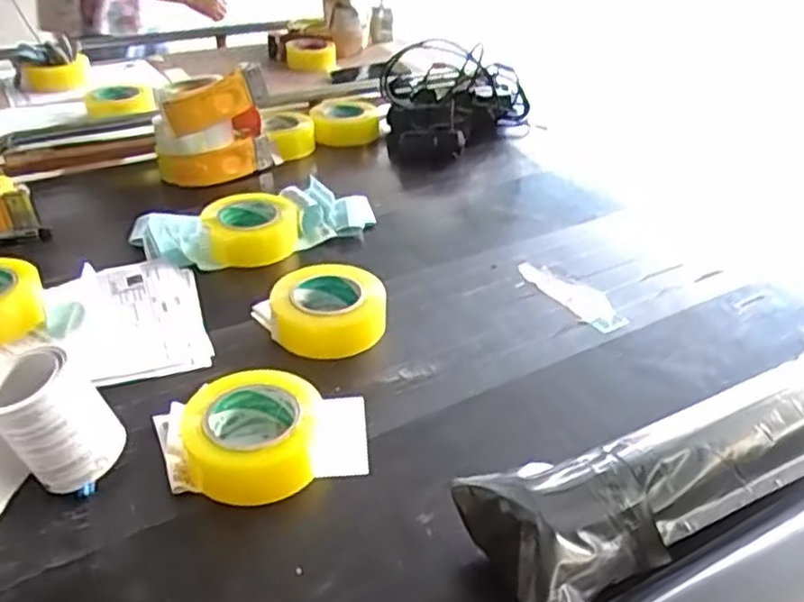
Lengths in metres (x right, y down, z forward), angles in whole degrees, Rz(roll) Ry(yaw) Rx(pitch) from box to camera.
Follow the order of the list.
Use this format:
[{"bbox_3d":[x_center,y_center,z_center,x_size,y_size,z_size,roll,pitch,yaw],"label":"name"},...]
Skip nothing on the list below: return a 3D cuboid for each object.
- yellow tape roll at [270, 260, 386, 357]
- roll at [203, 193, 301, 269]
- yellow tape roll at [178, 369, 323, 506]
[{"bbox_3d":[-0.083,0.005,0.810,0.130,0.047,0.122,-2,34,-5],"label":"yellow tape roll"},{"bbox_3d":[-0.205,-0.099,0.967,0.127,0.042,0.122,-10,36,-16],"label":"roll"},{"bbox_3d":[-0.134,0.120,0.644,0.119,0.052,0.121,-2,34,-5],"label":"yellow tape roll"}]

